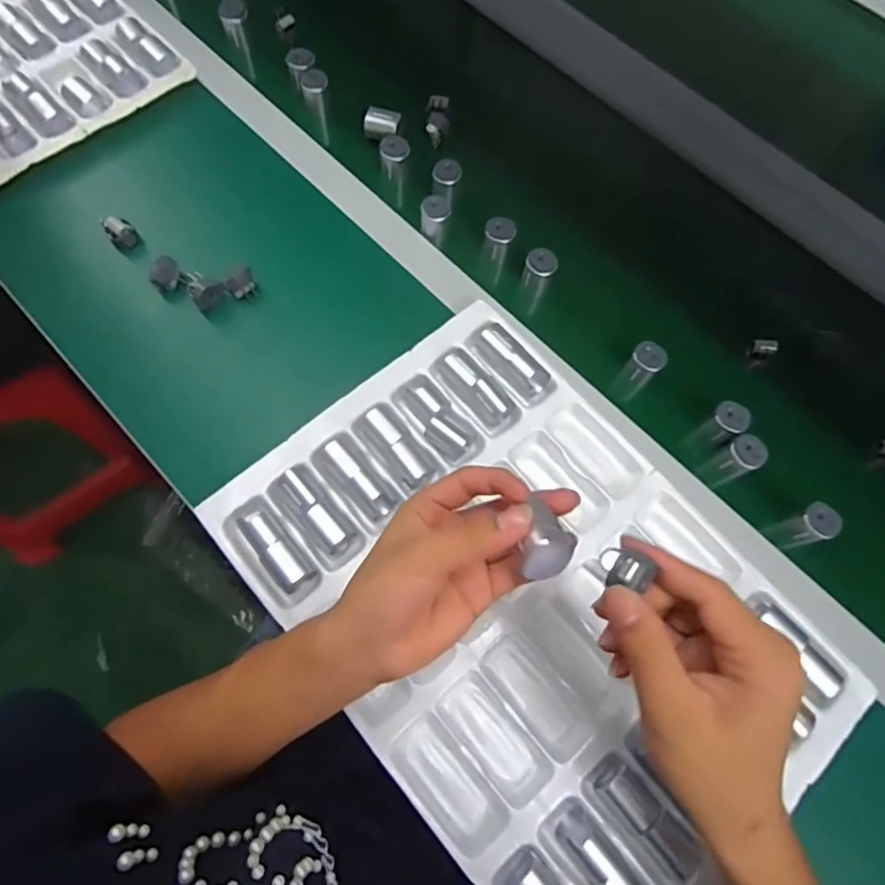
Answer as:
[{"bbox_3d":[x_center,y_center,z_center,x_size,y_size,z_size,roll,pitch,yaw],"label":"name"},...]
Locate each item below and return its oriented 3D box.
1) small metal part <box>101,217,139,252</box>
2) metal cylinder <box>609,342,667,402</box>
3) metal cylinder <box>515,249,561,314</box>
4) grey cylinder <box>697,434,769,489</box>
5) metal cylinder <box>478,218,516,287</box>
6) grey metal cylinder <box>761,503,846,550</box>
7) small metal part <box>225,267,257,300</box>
[{"bbox_3d":[-0.316,-0.208,0.548,0.022,0.030,0.020,-42,79,-12],"label":"small metal part"},{"bbox_3d":[0.186,-0.068,0.534,0.029,0.069,0.027,40,77,9],"label":"metal cylinder"},{"bbox_3d":[0.095,-0.164,0.575,0.030,0.084,0.023,18,74,4],"label":"metal cylinder"},{"bbox_3d":[0.264,0.018,0.511,0.030,0.068,0.030,-28,77,-9],"label":"grey cylinder"},{"bbox_3d":[0.056,-0.199,0.583,0.029,0.069,0.030,13,74,2],"label":"metal cylinder"},{"bbox_3d":[0.319,0.075,0.495,0.027,0.071,0.030,-18,75,-6],"label":"grey metal cylinder"},{"bbox_3d":[-0.191,-0.149,0.534,0.027,0.023,0.012,-35,78,-10],"label":"small metal part"}]

